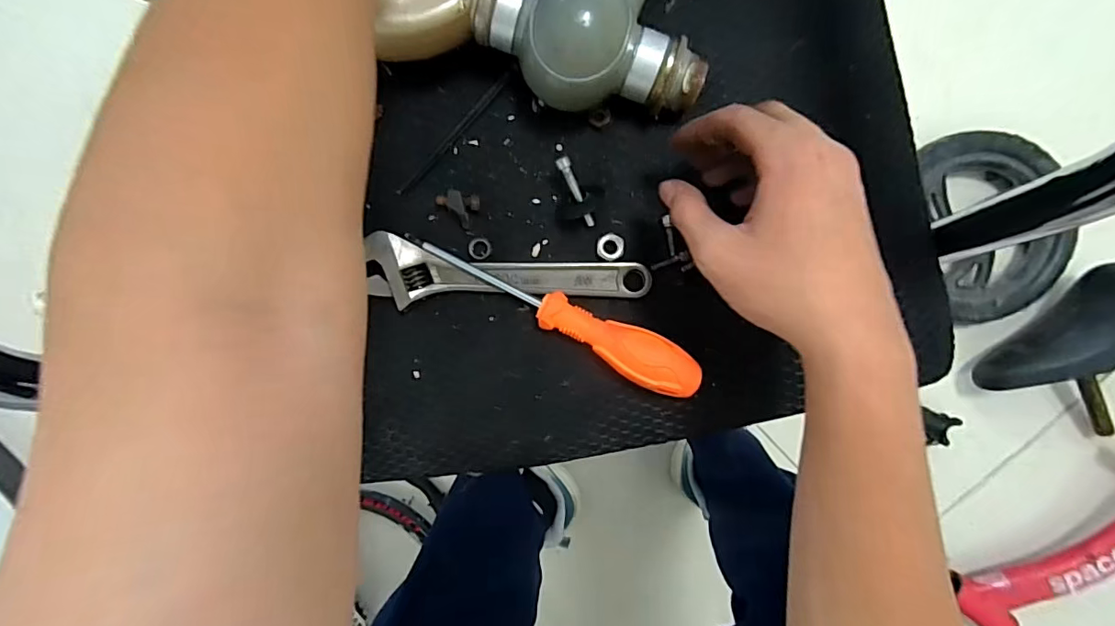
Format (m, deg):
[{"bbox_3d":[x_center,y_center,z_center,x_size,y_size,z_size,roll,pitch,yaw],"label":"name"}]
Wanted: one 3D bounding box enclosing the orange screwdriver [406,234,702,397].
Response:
[{"bbox_3d":[-0.003,-0.002,0.322,0.196,0.027,0.029,27,95,1],"label":"orange screwdriver"}]

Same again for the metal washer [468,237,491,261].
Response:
[{"bbox_3d":[-0.051,-0.042,0.337,0.014,0.004,0.015,0,94,4],"label":"metal washer"}]

